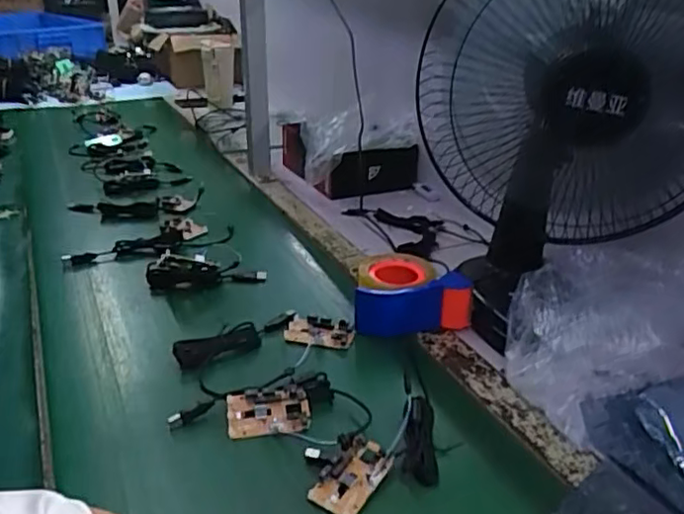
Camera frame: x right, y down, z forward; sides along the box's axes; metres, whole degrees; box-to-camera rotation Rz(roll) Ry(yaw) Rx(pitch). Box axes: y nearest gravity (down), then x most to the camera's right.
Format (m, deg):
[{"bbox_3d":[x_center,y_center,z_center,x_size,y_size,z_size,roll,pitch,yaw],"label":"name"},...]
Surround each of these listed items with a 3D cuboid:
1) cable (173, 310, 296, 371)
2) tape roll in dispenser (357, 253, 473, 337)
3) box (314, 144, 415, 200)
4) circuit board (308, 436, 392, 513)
[{"bbox_3d":[-0.117,0.095,0.731,0.155,0.022,0.038,-18,31,-35],"label":"cable"},{"bbox_3d":[0.086,0.040,0.806,0.139,0.069,0.139,1,25,-1],"label":"tape roll in dispenser"},{"bbox_3d":[0.057,-0.159,1.189,0.204,0.088,0.035,-11,28,-24],"label":"box"},{"bbox_3d":[0.009,0.189,0.544,0.044,0.009,0.077,29,44,21],"label":"circuit board"}]

